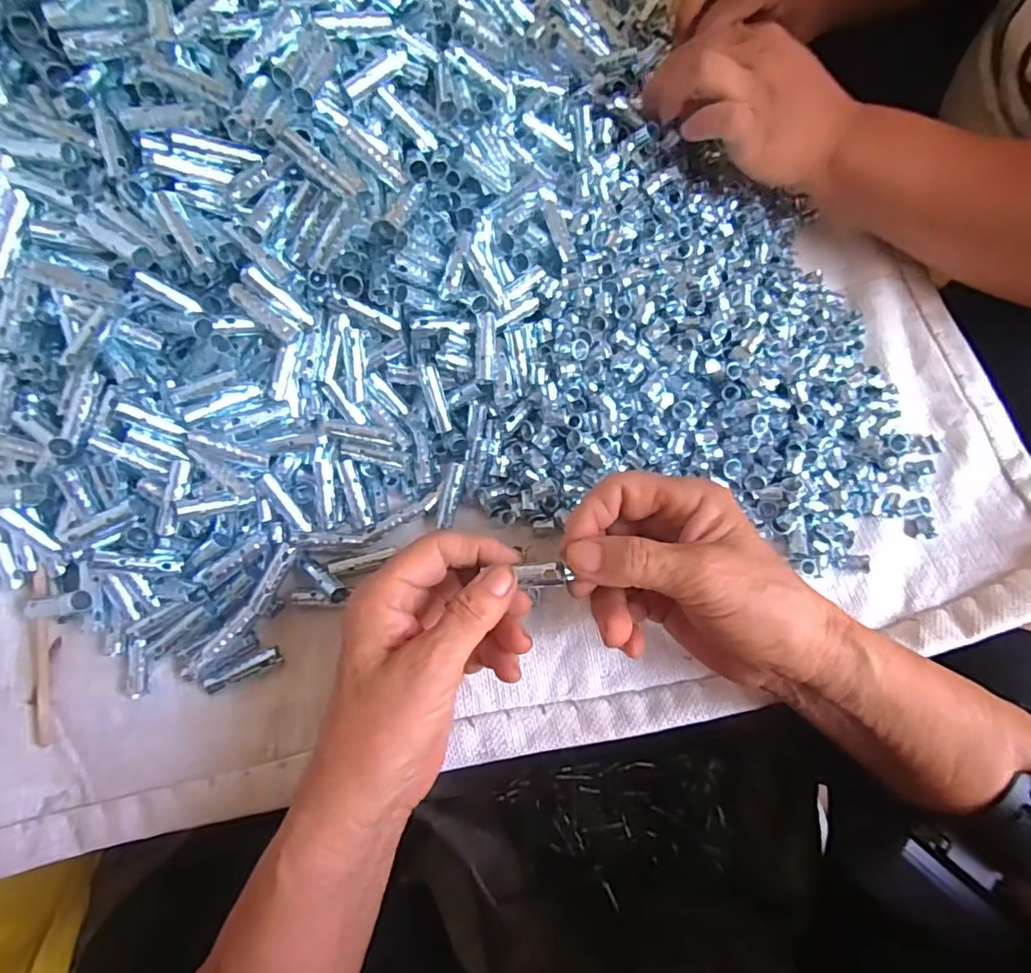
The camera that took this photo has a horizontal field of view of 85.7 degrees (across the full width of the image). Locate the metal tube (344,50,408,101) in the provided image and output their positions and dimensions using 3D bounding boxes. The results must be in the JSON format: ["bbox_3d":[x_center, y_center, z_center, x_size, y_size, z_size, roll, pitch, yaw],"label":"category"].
[{"bbox_3d":[-0.074,-0.217,0.291,0.038,0.007,0.009,-41,77,-13],"label":"metal tube"}]

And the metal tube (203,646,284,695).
[{"bbox_3d":[-0.144,0.097,0.293,0.039,0.007,0.010,-24,74,-8],"label":"metal tube"}]

